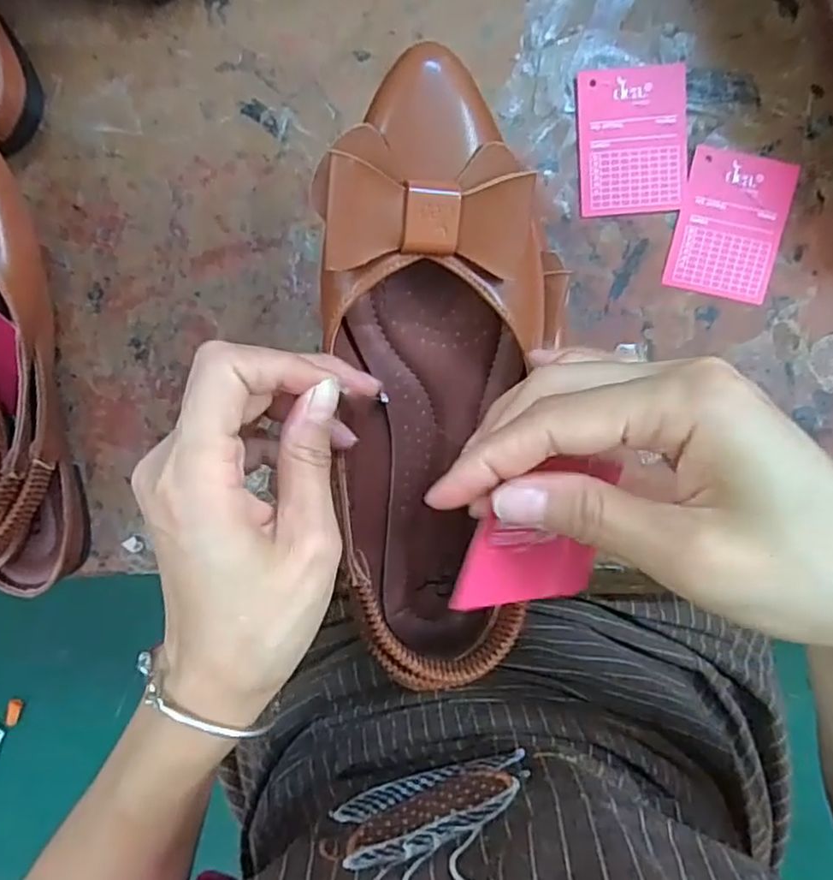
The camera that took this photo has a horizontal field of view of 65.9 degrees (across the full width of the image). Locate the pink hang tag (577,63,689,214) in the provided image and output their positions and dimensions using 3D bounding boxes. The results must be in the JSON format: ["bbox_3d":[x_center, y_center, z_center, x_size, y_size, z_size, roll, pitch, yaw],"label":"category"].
[{"bbox_3d":[0.115,-0.157,0.340,0.056,0.004,0.073,-3,98,4],"label":"pink hang tag"}]

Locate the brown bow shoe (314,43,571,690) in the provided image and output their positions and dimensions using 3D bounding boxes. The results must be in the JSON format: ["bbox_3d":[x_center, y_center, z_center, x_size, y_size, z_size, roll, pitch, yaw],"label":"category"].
[{"bbox_3d":[0.011,-0.013,0.260,0.088,0.063,0.244,2,111,1],"label":"brown bow shoe"}]

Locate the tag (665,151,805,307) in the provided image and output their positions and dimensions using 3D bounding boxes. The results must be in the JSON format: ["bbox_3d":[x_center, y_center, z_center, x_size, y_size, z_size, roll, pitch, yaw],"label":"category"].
[{"bbox_3d":[0.168,-0.115,0.343,0.056,0.004,0.074,12,95,0],"label":"tag"}]

